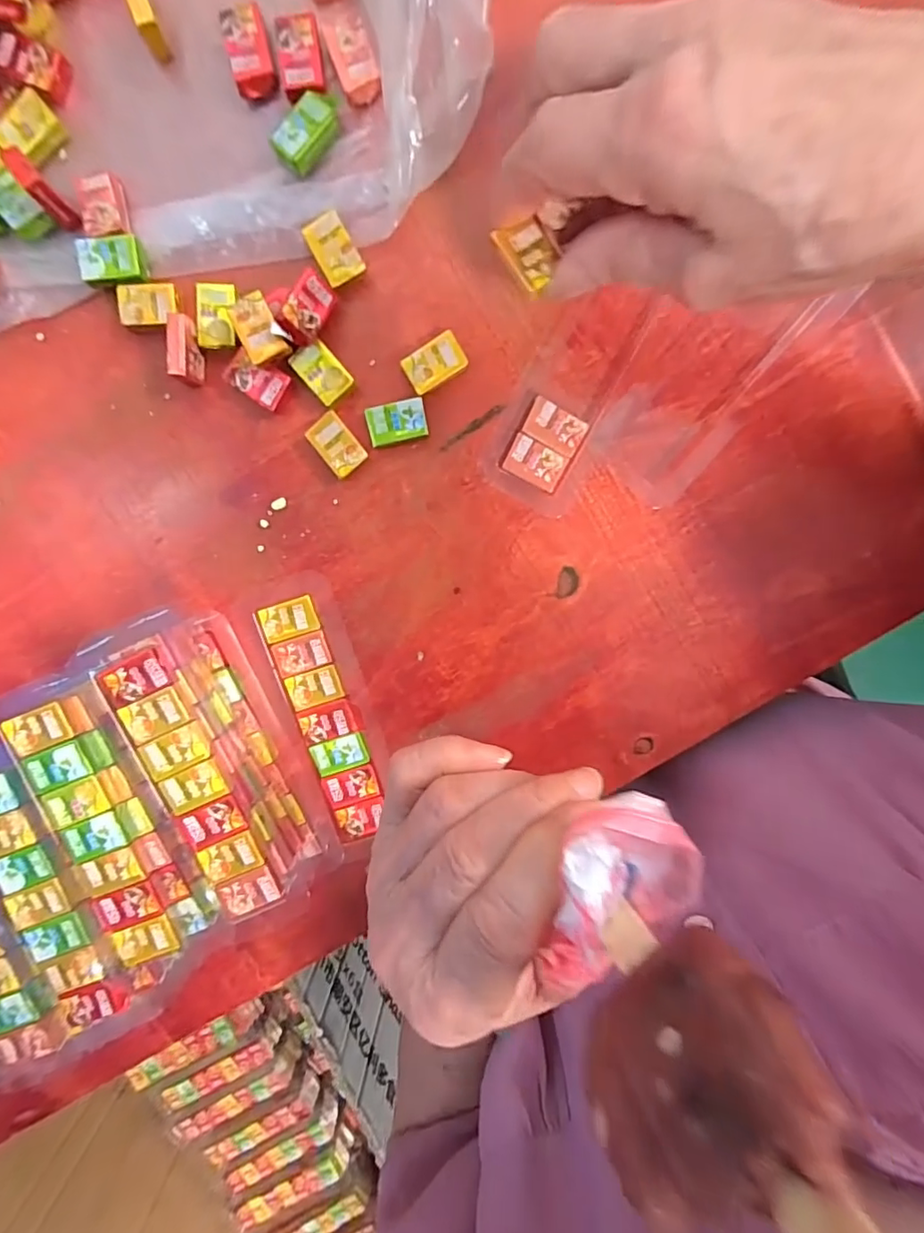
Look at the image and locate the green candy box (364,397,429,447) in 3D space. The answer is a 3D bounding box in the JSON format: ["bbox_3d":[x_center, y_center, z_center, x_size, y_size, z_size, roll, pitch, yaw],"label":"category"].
[{"bbox_3d":[-0.029,-0.086,0.243,0.026,0.006,0.017,-10,98,3],"label":"green candy box"}]

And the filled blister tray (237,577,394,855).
[{"bbox_3d":[-0.065,0.047,0.263,0.046,0.010,0.135,-19,98,4],"label":"filled blister tray"}]

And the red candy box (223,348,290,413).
[{"bbox_3d":[-0.091,-0.104,0.239,0.027,0.009,0.017,30,98,-3],"label":"red candy box"}]

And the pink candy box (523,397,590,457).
[{"bbox_3d":[0.041,-0.083,0.242,0.026,0.009,0.017,28,98,-3],"label":"pink candy box"}]

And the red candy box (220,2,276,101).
[{"bbox_3d":[-0.086,-0.231,0.225,0.016,0.012,0.030,-10,98,3],"label":"red candy box"}]

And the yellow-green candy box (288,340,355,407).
[{"bbox_3d":[-0.061,-0.107,0.239,0.017,0.006,0.025,-40,95,7],"label":"yellow-green candy box"}]

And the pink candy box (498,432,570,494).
[{"bbox_3d":[0.032,-0.068,0.244,0.027,0.008,0.018,26,98,-2],"label":"pink candy box"}]

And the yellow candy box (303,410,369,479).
[{"bbox_3d":[-0.056,-0.076,0.245,0.017,0.006,0.025,-38,96,7],"label":"yellow candy box"}]

